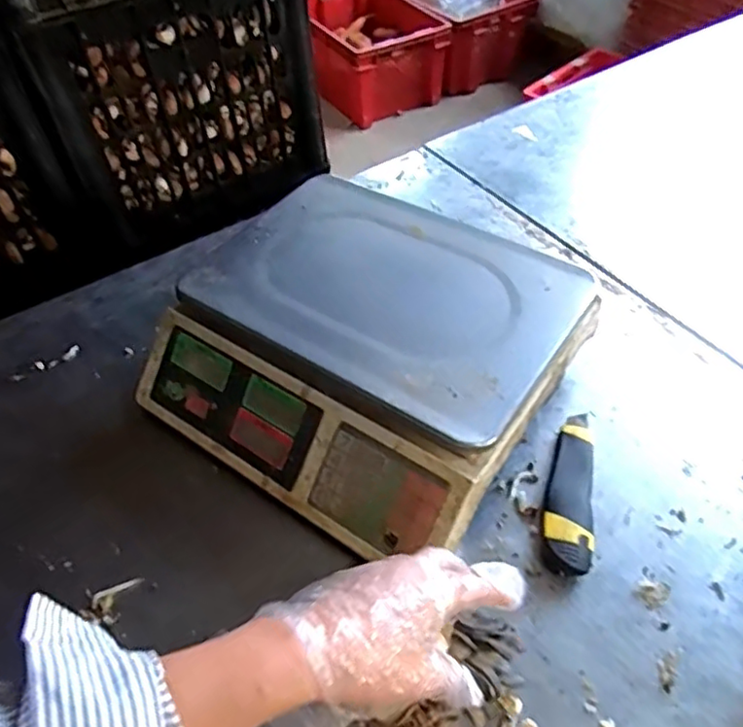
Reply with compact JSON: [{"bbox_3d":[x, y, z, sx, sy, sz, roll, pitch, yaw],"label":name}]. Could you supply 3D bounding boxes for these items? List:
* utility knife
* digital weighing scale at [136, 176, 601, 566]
[{"bbox_3d":[0.168,0.101,0.535,0.038,0.020,0.152,8,50,11],"label":"utility knife"},{"bbox_3d":[-0.006,-0.012,0.579,0.324,0.124,0.288,28,56,26],"label":"digital weighing scale"}]

